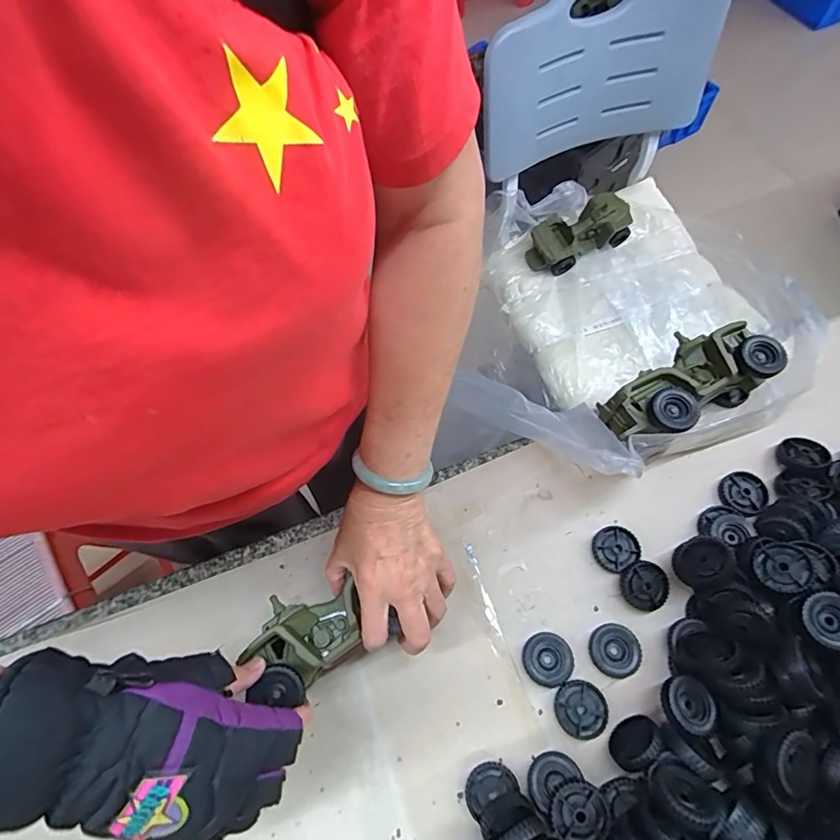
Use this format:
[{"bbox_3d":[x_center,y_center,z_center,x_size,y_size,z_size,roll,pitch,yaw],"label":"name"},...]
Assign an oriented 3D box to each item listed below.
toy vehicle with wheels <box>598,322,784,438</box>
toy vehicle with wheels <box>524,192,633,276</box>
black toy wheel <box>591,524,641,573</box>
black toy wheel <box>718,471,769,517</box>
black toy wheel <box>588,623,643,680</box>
[{"bbox_3d":[0.269,-0.033,0.527,0.179,0.081,0.088,-29,67,-10],"label":"toy vehicle with wheels"},{"bbox_3d":[0.281,-0.337,0.900,0.184,0.068,0.082,-25,65,-8],"label":"toy vehicle with wheels"},{"bbox_3d":[0.191,0.125,0.492,0.041,0.014,0.044,-1,65,2],"label":"black toy wheel"},{"bbox_3d":[0.328,0.075,0.509,0.044,0.008,0.045,-1,65,2],"label":"black toy wheel"},{"bbox_3d":[0.176,0.208,0.454,0.043,0.008,0.043,-1,65,2],"label":"black toy wheel"}]

